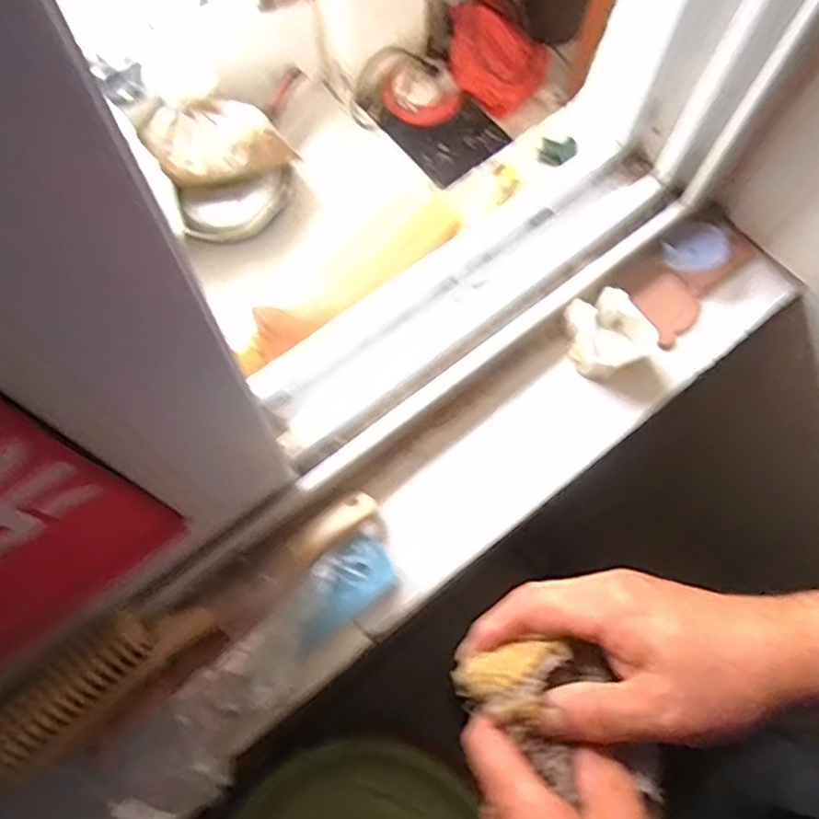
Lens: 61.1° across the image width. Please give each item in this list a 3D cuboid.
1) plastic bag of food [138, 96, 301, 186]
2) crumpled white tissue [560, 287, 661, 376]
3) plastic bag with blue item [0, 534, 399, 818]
[{"bbox_3d":[-0.426,-0.605,1.552,0.304,0.110,0.153,-20,72,-9],"label":"plastic bag of food"},{"bbox_3d":[0.139,-0.055,0.479,0.062,0.032,0.050,-29,74,-12],"label":"crumpled white tissue"},{"bbox_3d":[-0.105,0.164,0.377,0.253,0.061,0.078,-38,75,-28],"label":"plastic bag with blue item"}]

